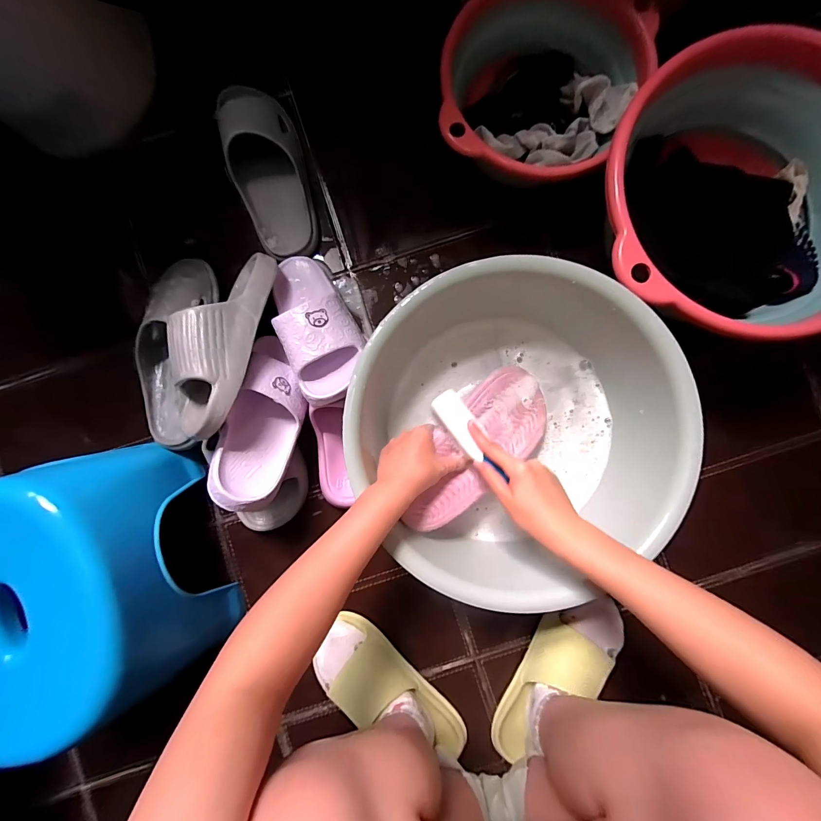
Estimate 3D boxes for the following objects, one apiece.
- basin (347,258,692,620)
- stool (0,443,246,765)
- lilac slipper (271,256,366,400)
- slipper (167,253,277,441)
[{"bbox_3d":[0.126,0.021,0.461,0.371,0.130,0.374,0,89,2],"label":"basin"},{"bbox_3d":[-0.385,0.201,0.435,0.232,0.169,0.273,-28,88,1],"label":"stool"},{"bbox_3d":[-0.128,-0.125,0.484,0.093,0.067,0.229,-22,65,-1],"label":"lilac slipper"},{"bbox_3d":[-0.229,-0.091,0.457,0.090,0.096,0.260,12,72,1],"label":"slipper"}]

